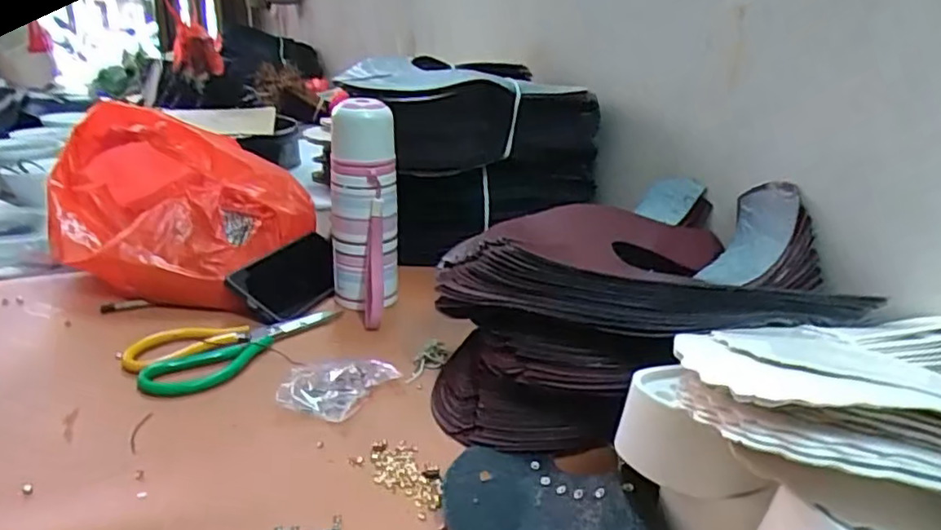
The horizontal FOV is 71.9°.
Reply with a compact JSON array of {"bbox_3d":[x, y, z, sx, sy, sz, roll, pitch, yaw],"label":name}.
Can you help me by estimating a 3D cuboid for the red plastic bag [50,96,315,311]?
[{"bbox_3d":[-0.340,-0.077,0.731,0.276,0.167,0.202,7,21,10],"label":"red plastic bag"}]

